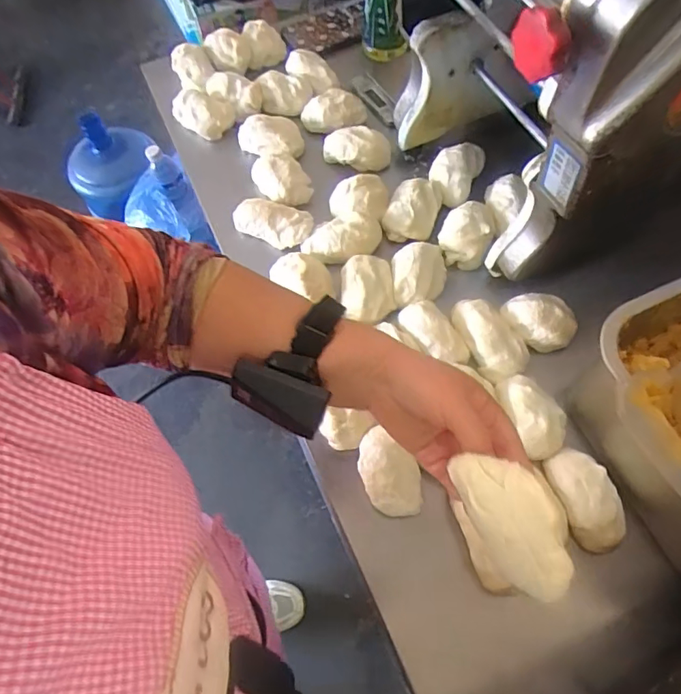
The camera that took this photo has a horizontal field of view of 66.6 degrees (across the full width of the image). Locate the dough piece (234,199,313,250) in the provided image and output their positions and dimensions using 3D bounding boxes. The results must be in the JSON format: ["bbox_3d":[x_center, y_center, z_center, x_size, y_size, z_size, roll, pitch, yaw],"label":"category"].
[{"bbox_3d":[-0.083,-0.158,0.651,0.096,0.028,0.048,19,66,10],"label":"dough piece"}]

